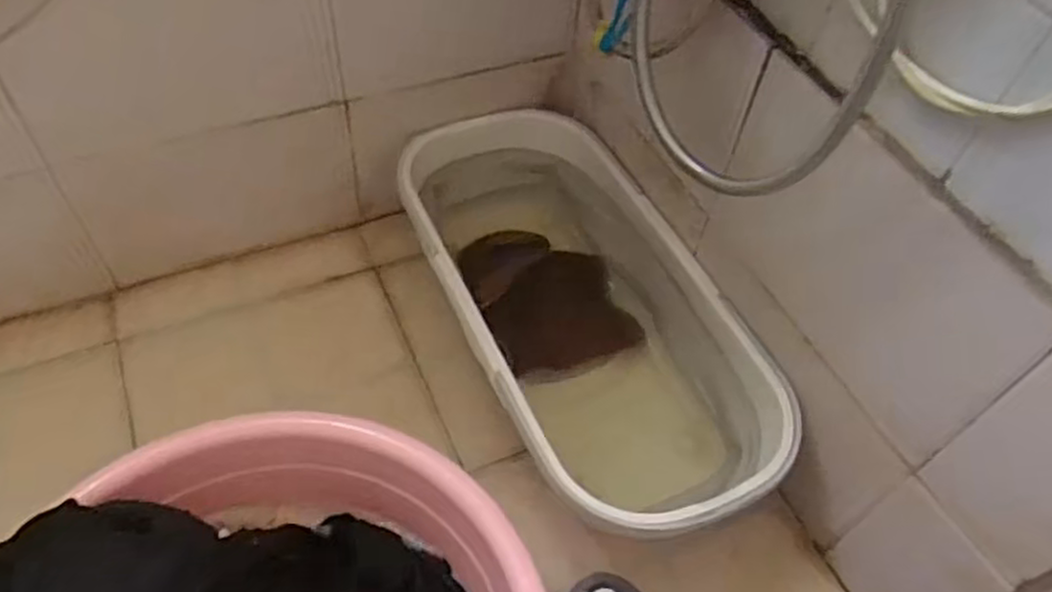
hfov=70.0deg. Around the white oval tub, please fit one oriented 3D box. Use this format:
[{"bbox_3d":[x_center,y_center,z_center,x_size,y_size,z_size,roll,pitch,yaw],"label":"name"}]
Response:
[{"bbox_3d":[0.055,0.020,0.806,0.246,0.157,0.507,-17,55,-18],"label":"white oval tub"}]

